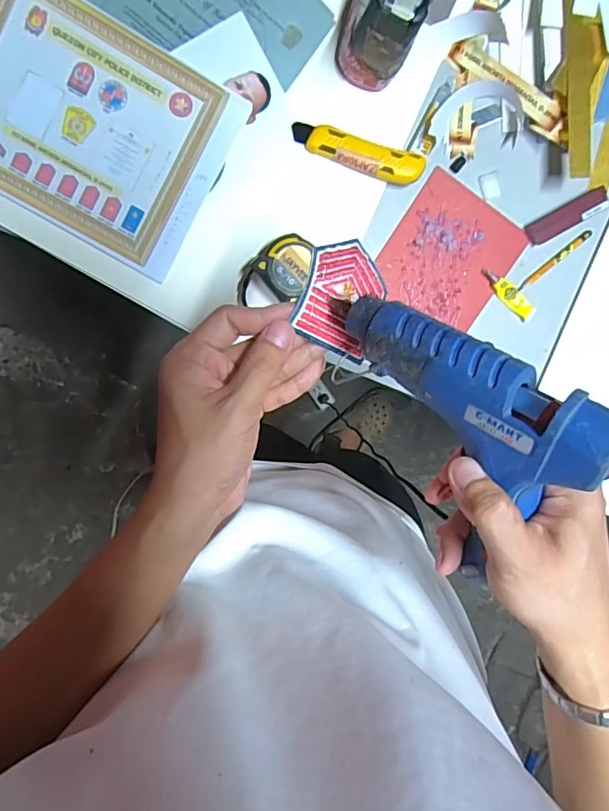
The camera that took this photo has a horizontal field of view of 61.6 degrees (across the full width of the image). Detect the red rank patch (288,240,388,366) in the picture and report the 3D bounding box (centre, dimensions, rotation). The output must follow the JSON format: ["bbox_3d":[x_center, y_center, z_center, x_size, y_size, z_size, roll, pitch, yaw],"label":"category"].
[{"bbox_3d":[0.024,-0.068,0.316,0.059,0.006,0.069,26,80,-37],"label":"red rank patch"}]

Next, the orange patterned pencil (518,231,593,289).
[{"bbox_3d":[0.296,-0.172,0.603,0.098,0.010,0.012,-40,100,1],"label":"orange patterned pencil"}]

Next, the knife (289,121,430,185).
[{"bbox_3d":[0.058,-0.274,0.558,0.144,0.020,0.033,14,97,-7],"label":"knife"}]

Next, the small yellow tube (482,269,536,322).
[{"bbox_3d":[0.243,-0.133,0.606,0.079,0.006,0.025,42,93,-9],"label":"small yellow tube"}]

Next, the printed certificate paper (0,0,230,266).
[{"bbox_3d":[-0.235,-0.298,0.531,0.244,0.005,0.202,28,95,-8],"label":"printed certificate paper"}]

